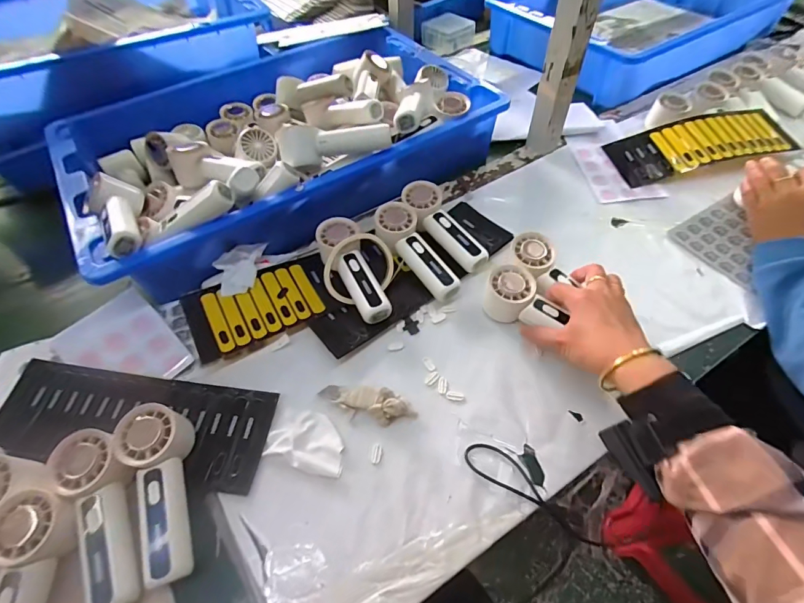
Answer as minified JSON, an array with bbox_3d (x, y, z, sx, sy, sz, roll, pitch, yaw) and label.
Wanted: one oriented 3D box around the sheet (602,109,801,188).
[{"bbox_3d":[0.512,-0.277,0.684,0.307,0.032,0.119,-15,54,-9],"label":"sheet"}]

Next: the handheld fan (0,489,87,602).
[{"bbox_3d":[-0.329,0.243,0.332,0.065,0.038,0.156,5,77,6],"label":"handheld fan"}]

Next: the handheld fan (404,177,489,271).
[{"bbox_3d":[0.057,-0.102,0.565,0.052,0.058,0.158,-28,57,-17],"label":"handheld fan"}]

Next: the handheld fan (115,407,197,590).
[{"bbox_3d":[-0.229,0.179,0.384,0.057,0.052,0.158,-18,68,-11],"label":"handheld fan"}]

